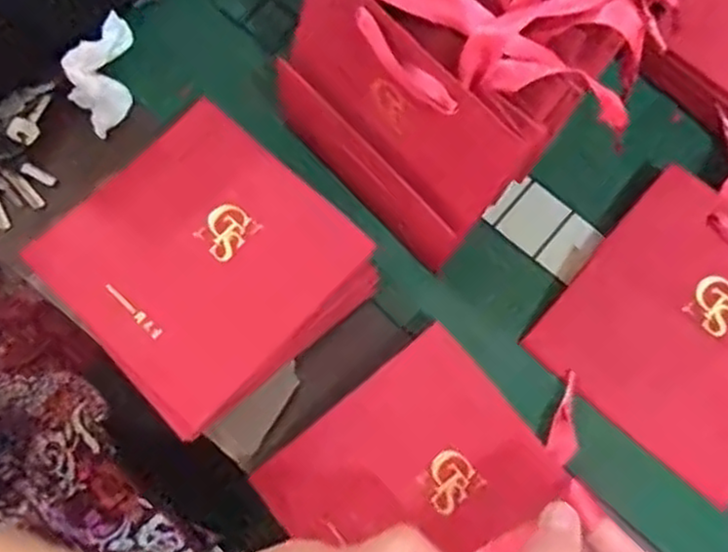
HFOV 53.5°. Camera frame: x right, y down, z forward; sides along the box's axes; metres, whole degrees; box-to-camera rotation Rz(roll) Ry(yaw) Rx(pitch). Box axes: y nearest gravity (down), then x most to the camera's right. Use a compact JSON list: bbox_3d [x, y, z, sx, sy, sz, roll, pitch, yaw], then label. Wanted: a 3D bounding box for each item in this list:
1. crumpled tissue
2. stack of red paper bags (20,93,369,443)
[{"bbox_3d":[-0.164,-0.128,0.460,0.033,0.041,0.061,38,81,9],"label":"crumpled tissue"},{"bbox_3d":[-0.089,-0.006,0.419,0.141,0.047,0.145,-43,80,-8],"label":"stack of red paper bags"}]

